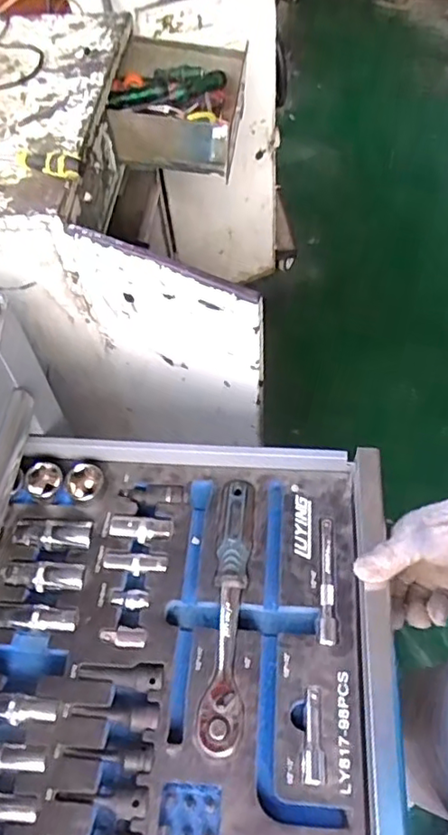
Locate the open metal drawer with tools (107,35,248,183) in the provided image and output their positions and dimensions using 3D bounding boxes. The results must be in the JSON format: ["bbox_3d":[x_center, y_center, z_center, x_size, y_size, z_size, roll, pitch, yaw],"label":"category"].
[{"bbox_3d":[-0.086,-0.567,1.106,0.232,0.112,0.283,2,59,5],"label":"open metal drawer with tools"}]

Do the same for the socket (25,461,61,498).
[{"bbox_3d":[-0.191,0.068,0.653,0.036,0.029,0.033,-2,59,3],"label":"socket"}]

